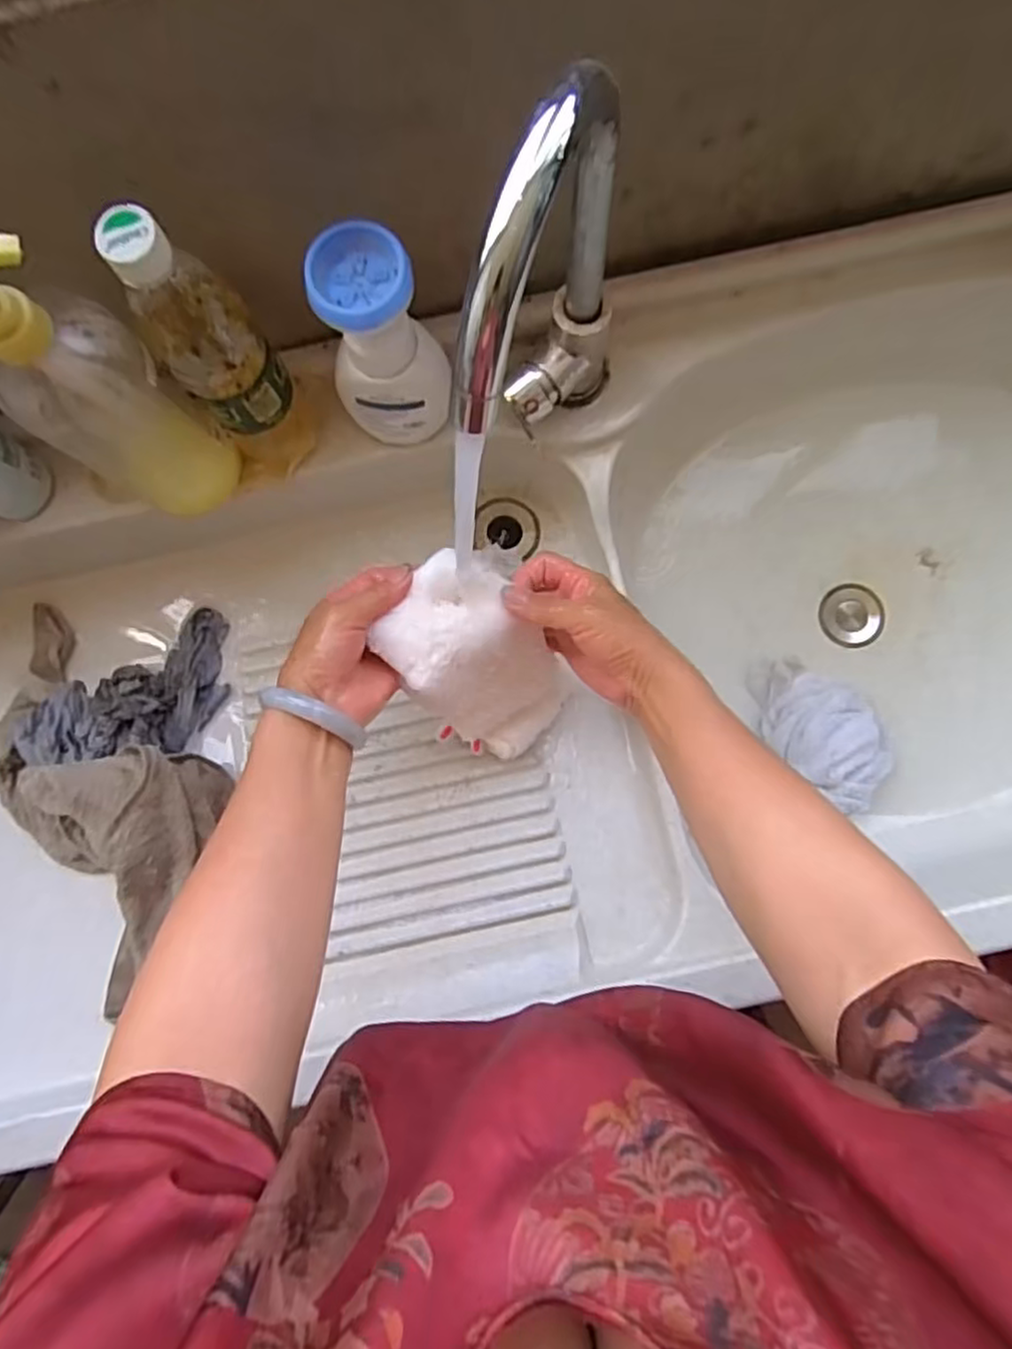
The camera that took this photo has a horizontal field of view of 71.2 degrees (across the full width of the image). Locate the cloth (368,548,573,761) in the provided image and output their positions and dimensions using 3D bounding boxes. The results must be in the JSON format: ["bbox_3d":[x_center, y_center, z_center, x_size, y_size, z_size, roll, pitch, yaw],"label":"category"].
[{"bbox_3d":[-0.013,-0.004,0.545,0.096,0.206,0.048,-43,54,-1],"label":"cloth"}]

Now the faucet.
[{"bbox_3d":[0.026,-0.185,0.424,0.065,0.301,0.158,11,87,2],"label":"faucet"}]

